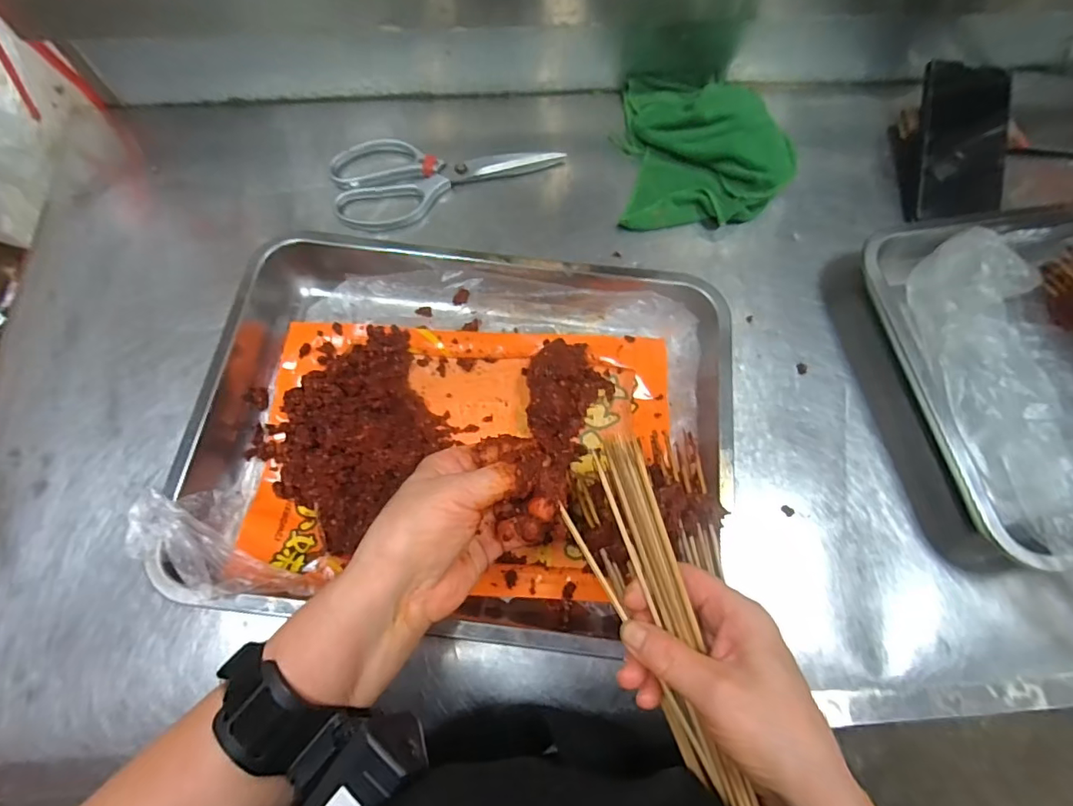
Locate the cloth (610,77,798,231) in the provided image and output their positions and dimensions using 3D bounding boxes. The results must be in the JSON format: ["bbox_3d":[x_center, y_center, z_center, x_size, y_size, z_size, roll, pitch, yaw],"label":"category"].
[{"bbox_3d":[0.170,-0.258,0.503,0.162,0.051,0.167,0,70,-1],"label":"cloth"}]

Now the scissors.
[{"bbox_3d":[-0.084,-0.220,0.497,0.218,0.016,0.092,-9,70,-4],"label":"scissors"}]

